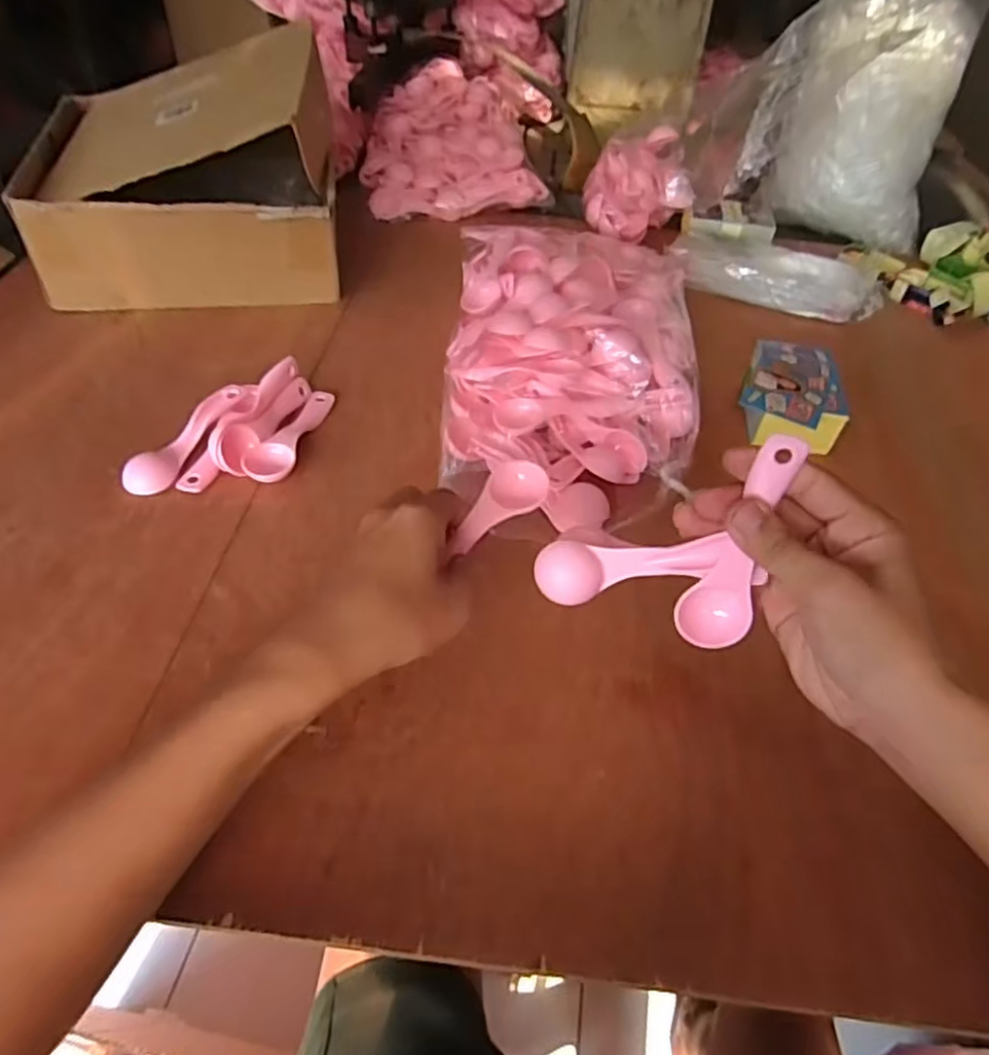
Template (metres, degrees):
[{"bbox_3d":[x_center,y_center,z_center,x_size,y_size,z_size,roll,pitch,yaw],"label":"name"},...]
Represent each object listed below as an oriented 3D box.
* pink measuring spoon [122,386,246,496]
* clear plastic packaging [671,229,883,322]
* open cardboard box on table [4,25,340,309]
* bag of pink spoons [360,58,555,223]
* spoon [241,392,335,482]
[{"bbox_3d":[-0.224,-0.066,0.493,0.034,0.020,0.108,17,47,13],"label":"pink measuring spoon"},{"bbox_3d":[0.293,-0.268,0.724,0.214,0.035,0.109,16,47,12],"label":"clear plastic packaging"},{"bbox_3d":[-0.291,-0.341,0.664,0.261,0.172,0.256,-5,46,-9],"label":"open cardboard box on table"},{"bbox_3d":[-0.066,-0.498,0.875,0.207,0.080,0.313,-6,46,-9],"label":"bag of pink spoons"},{"bbox_3d":[-0.150,-0.072,0.510,0.030,0.019,0.105,11,46,7],"label":"spoon"}]

